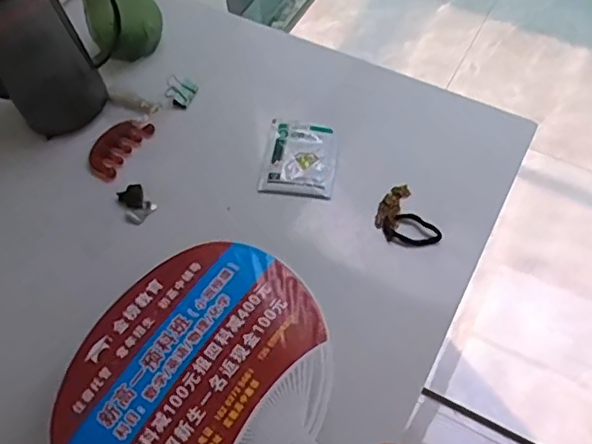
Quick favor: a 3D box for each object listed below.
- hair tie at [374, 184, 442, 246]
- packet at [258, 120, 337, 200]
[{"bbox_3d":[0.107,-0.001,0.602,0.050,0.014,0.072,-24,61,-12],"label":"hair tie"},{"bbox_3d":[0.005,-0.069,0.643,0.075,0.007,0.100,6,59,6],"label":"packet"}]

